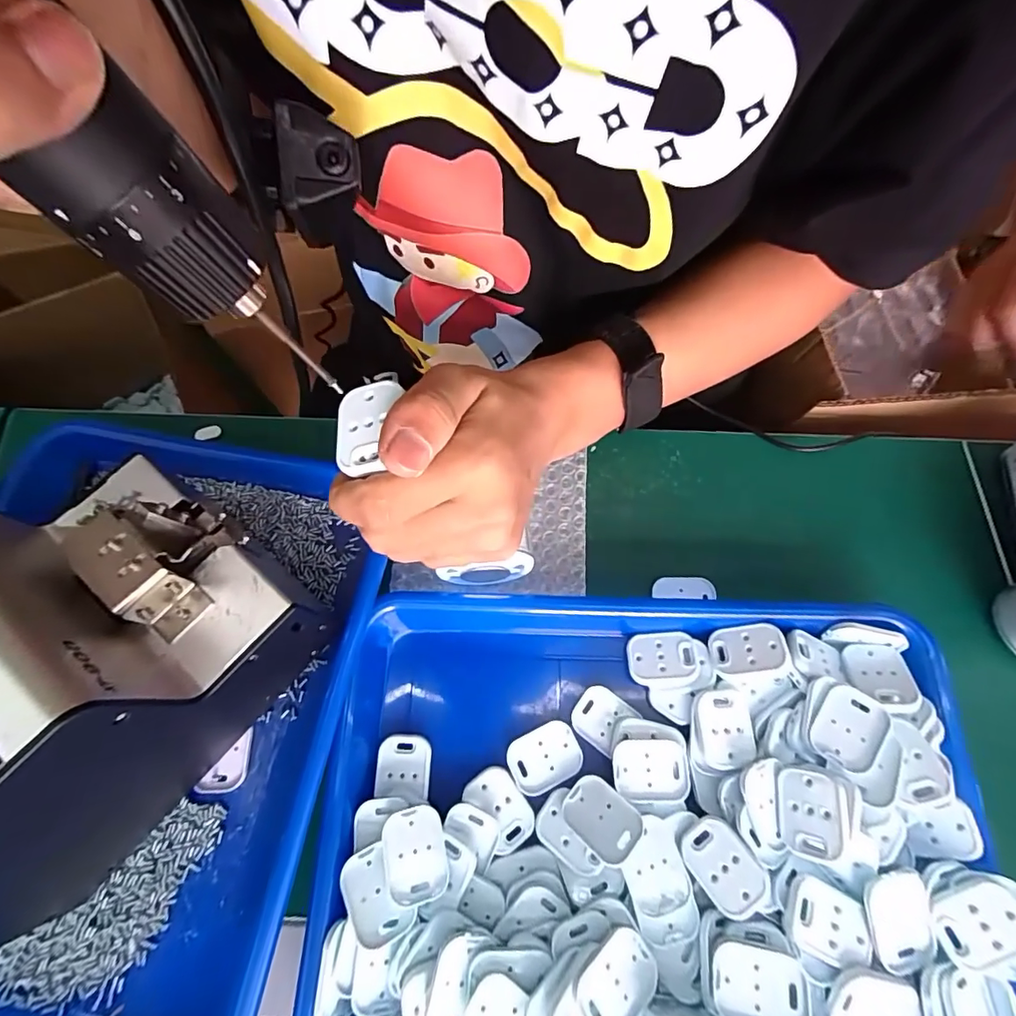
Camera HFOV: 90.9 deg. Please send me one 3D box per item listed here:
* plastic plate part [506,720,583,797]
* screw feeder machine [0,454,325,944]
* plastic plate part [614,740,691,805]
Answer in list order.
[{"bbox_3d":[0.021,0.140,0.280,0.040,0.004,0.030,-22,71,-8],"label":"plastic plate part"},{"bbox_3d":[-0.200,0.074,0.227,0.120,0.149,0.171,38,74,14],"label":"screw feeder machine"},{"bbox_3d":[0.077,0.142,0.270,0.039,0.004,0.030,-1,66,0],"label":"plastic plate part"}]

